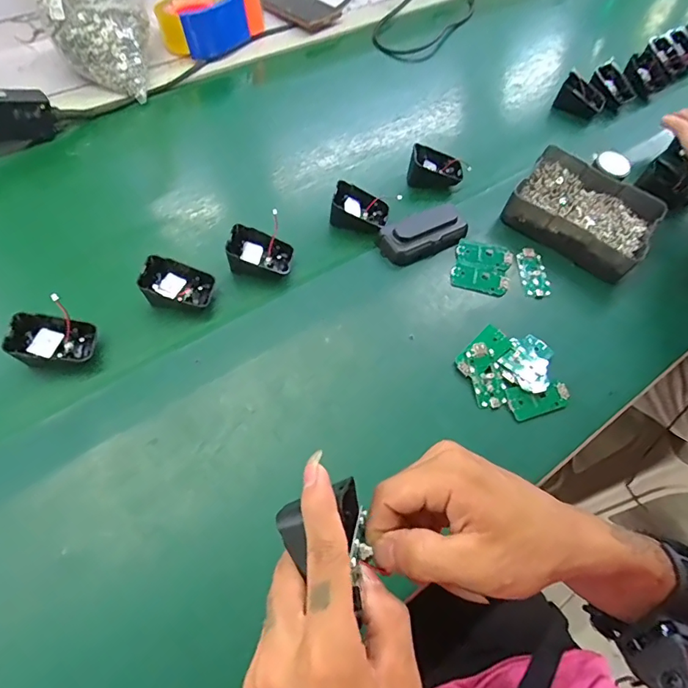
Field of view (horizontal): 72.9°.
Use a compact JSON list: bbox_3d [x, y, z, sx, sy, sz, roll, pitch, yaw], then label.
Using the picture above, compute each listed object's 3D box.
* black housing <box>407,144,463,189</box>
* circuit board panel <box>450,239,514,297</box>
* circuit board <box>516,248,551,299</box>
[{"bbox_3d":[0.120,-0.226,0.599,0.071,0.036,0.049,9,59,1],"label":"black housing"},{"bbox_3d":[0.159,-0.090,0.535,0.065,0.007,0.069,18,64,-1],"label":"circuit board panel"},{"bbox_3d":[0.219,-0.083,0.538,0.031,0.005,0.063,2,59,-4],"label":"circuit board"}]

